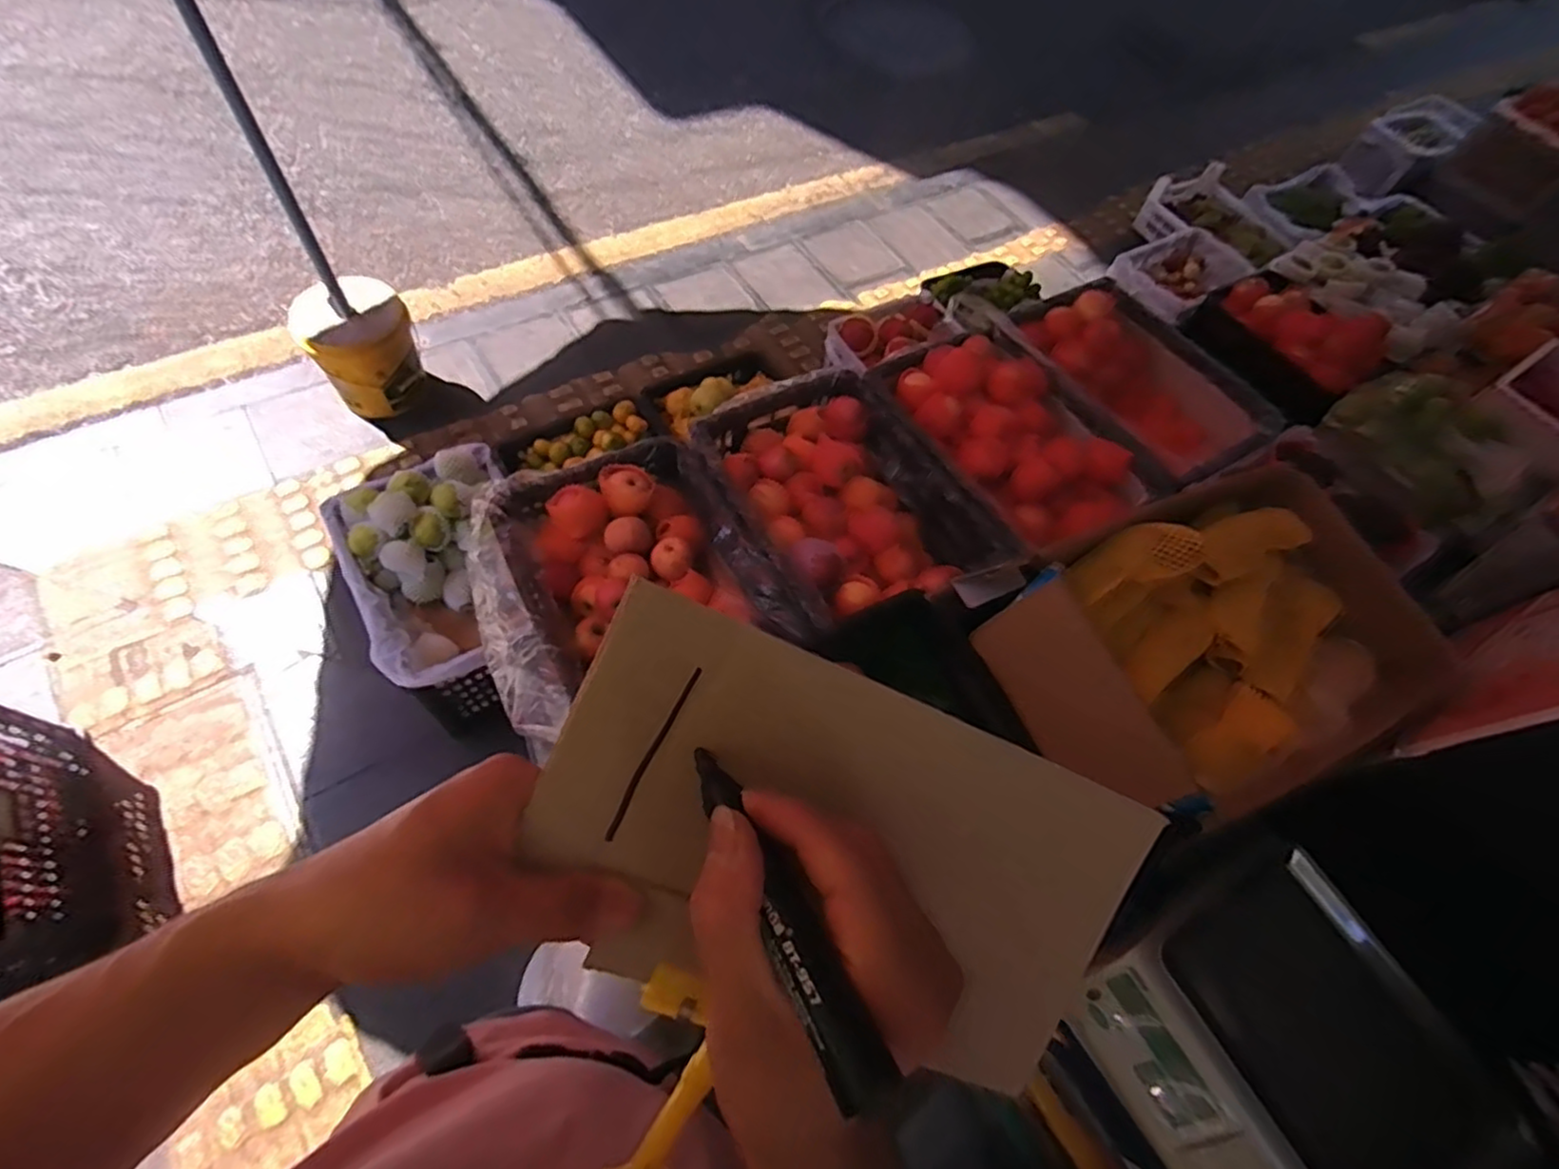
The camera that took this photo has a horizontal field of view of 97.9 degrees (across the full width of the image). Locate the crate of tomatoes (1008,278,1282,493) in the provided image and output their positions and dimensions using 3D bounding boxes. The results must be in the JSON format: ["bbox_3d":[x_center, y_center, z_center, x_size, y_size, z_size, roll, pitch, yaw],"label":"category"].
[{"bbox_3d":[0.703,-0.400,1.385,0.382,0.143,0.505,-27,69,-19],"label":"crate of tomatoes"}]

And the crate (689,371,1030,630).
[{"bbox_3d":[0.107,-0.133,1.138,0.350,0.156,0.493,-25,69,-19],"label":"crate"}]

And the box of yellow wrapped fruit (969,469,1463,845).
[{"bbox_3d":[0.539,0.058,0.809,0.499,0.153,0.355,-24,68,-18],"label":"box of yellow wrapped fruit"}]

